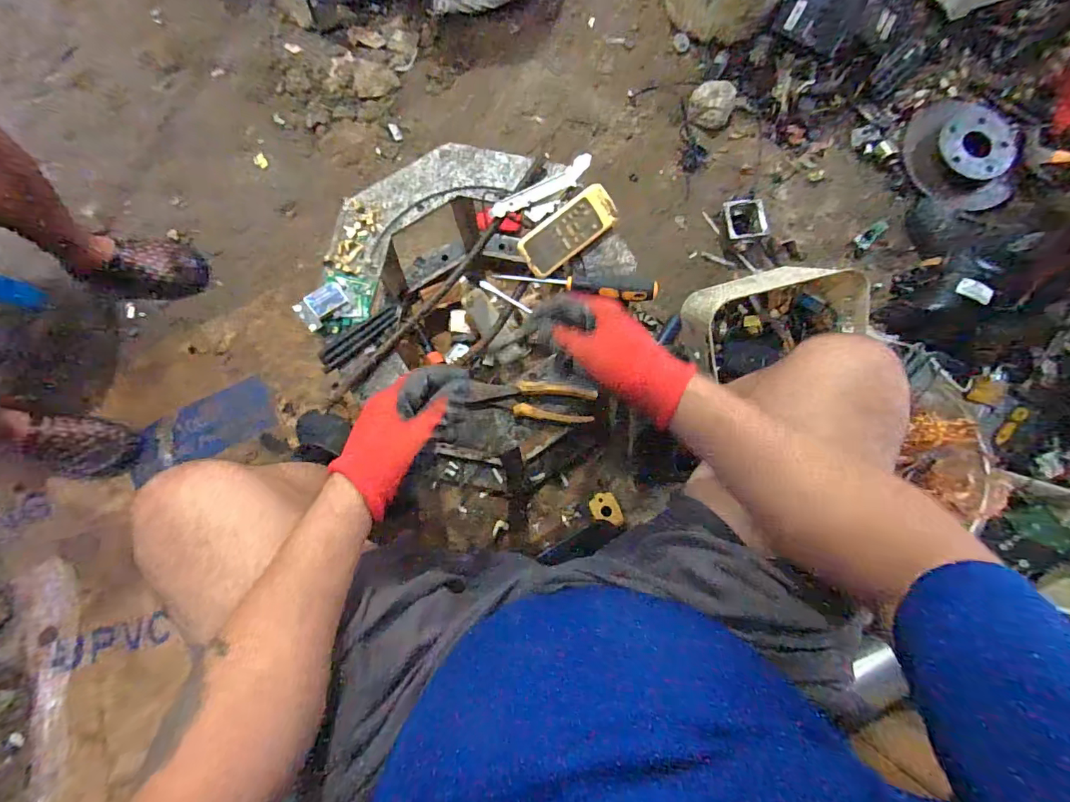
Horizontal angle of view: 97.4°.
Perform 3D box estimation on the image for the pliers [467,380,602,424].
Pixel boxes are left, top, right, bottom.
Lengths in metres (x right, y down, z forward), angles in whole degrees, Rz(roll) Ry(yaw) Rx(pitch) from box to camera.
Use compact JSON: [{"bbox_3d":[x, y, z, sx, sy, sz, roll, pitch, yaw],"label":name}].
[{"bbox_3d":[-0.002,0.000,0.564,0.148,0.015,0.044,5,84,-2],"label":"pliers"}]

